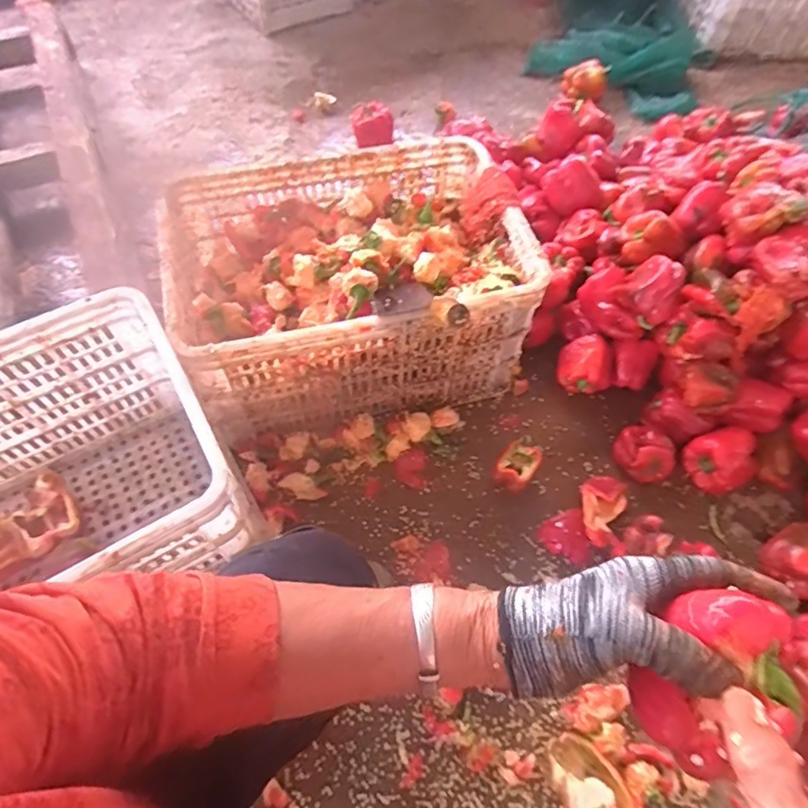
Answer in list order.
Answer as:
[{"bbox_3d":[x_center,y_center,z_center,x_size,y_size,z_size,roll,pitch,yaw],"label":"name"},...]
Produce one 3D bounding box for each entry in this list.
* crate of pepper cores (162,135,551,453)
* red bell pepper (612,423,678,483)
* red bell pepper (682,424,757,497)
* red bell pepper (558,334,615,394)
[{"bbox_3d":[-0.080,-0.190,0.928,0.514,0.279,0.370,-15,61,-11],"label":"crate of pepper cores"},{"bbox_3d":[0.401,0.081,0.923,0.084,0.060,0.098,-35,66,-20],"label":"red bell pepper"},{"bbox_3d":[0.529,0.089,0.913,0.108,0.088,0.091,-21,62,-14],"label":"red bell pepper"},{"bbox_3d":[0.326,-0.065,0.997,0.094,0.087,0.089,1,59,-1],"label":"red bell pepper"}]

